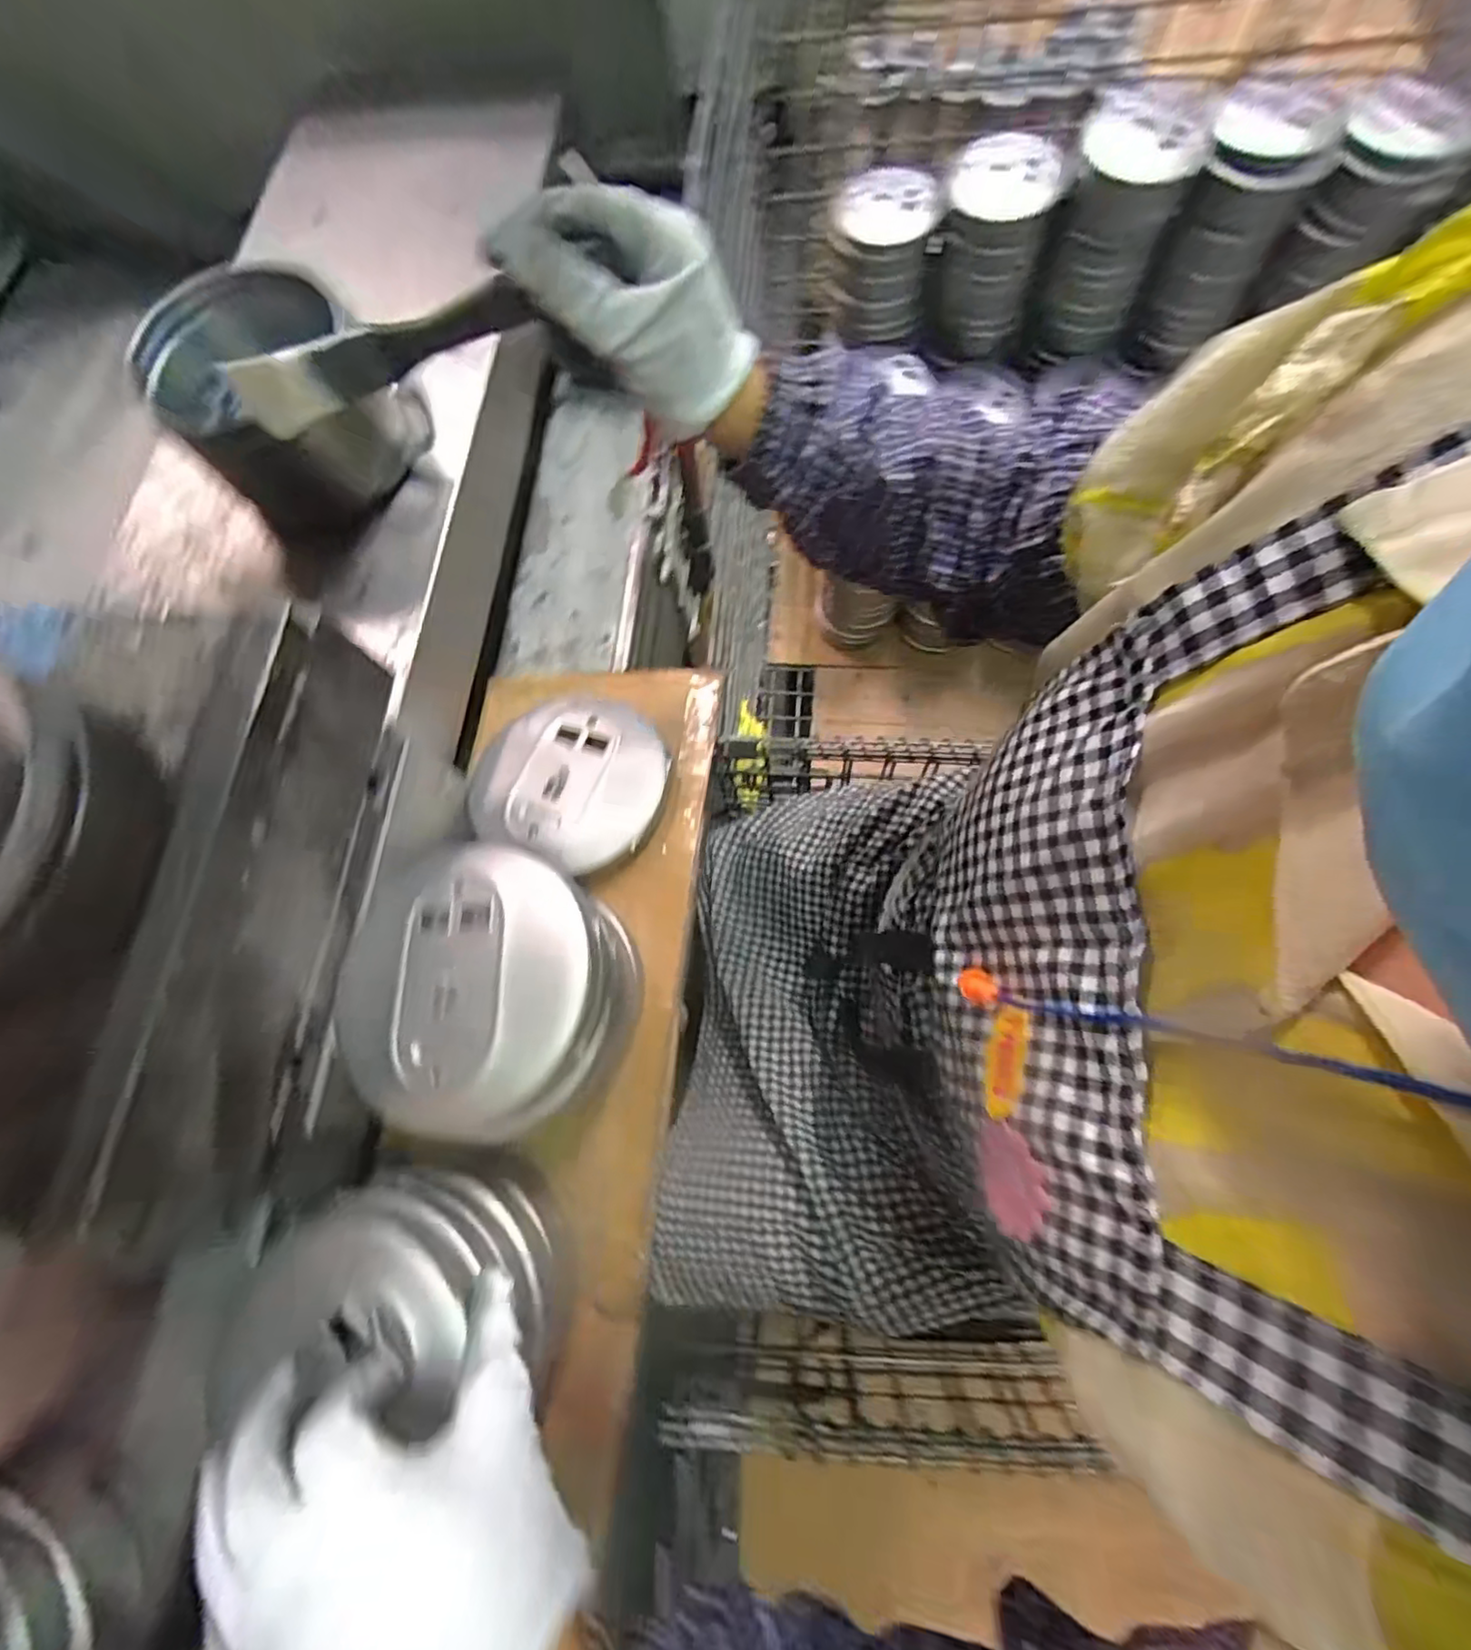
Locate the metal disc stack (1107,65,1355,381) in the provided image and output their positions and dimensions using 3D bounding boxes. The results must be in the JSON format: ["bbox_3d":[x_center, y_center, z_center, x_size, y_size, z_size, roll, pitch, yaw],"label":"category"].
[{"bbox_3d":[0.622,-0.751,0.817,0.129,0.237,0.117,31,74,12],"label":"metal disc stack"}]

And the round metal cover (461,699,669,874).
[{"bbox_3d":[-0.113,-0.034,0.440,0.128,0.019,0.120,0,70,1],"label":"round metal cover"}]

